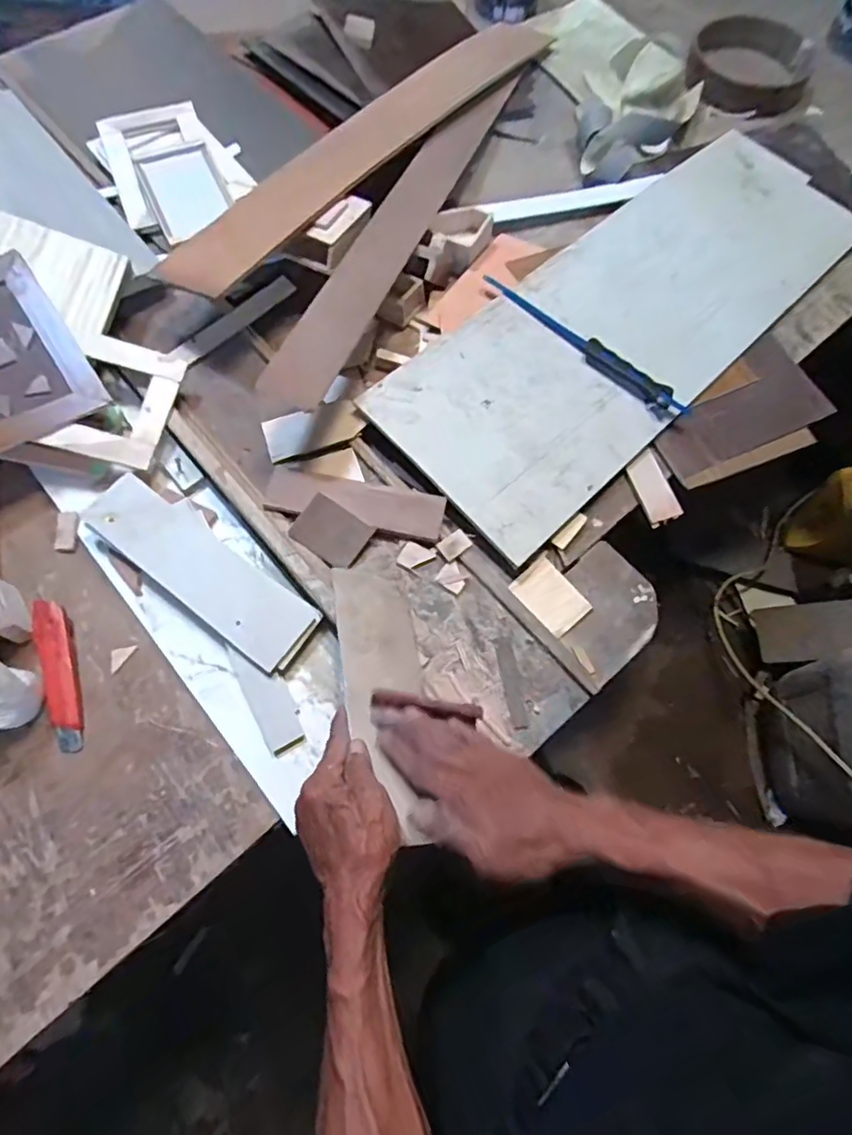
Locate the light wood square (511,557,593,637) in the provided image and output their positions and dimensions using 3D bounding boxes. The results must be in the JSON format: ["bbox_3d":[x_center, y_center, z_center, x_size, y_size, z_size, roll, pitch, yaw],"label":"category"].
[{"bbox_3d":[0.131,0.030,0.613,0.056,0.006,0.075,-37,72,-15],"label":"light wood square"}]

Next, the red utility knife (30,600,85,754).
[{"bbox_3d":[-0.353,0.103,0.562,0.029,0.017,0.149,-17,69,-8],"label":"red utility knife"}]

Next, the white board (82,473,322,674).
[{"bbox_3d":[-0.228,0.000,0.588,0.256,0.009,0.074,37,67,9],"label":"white board"}]

